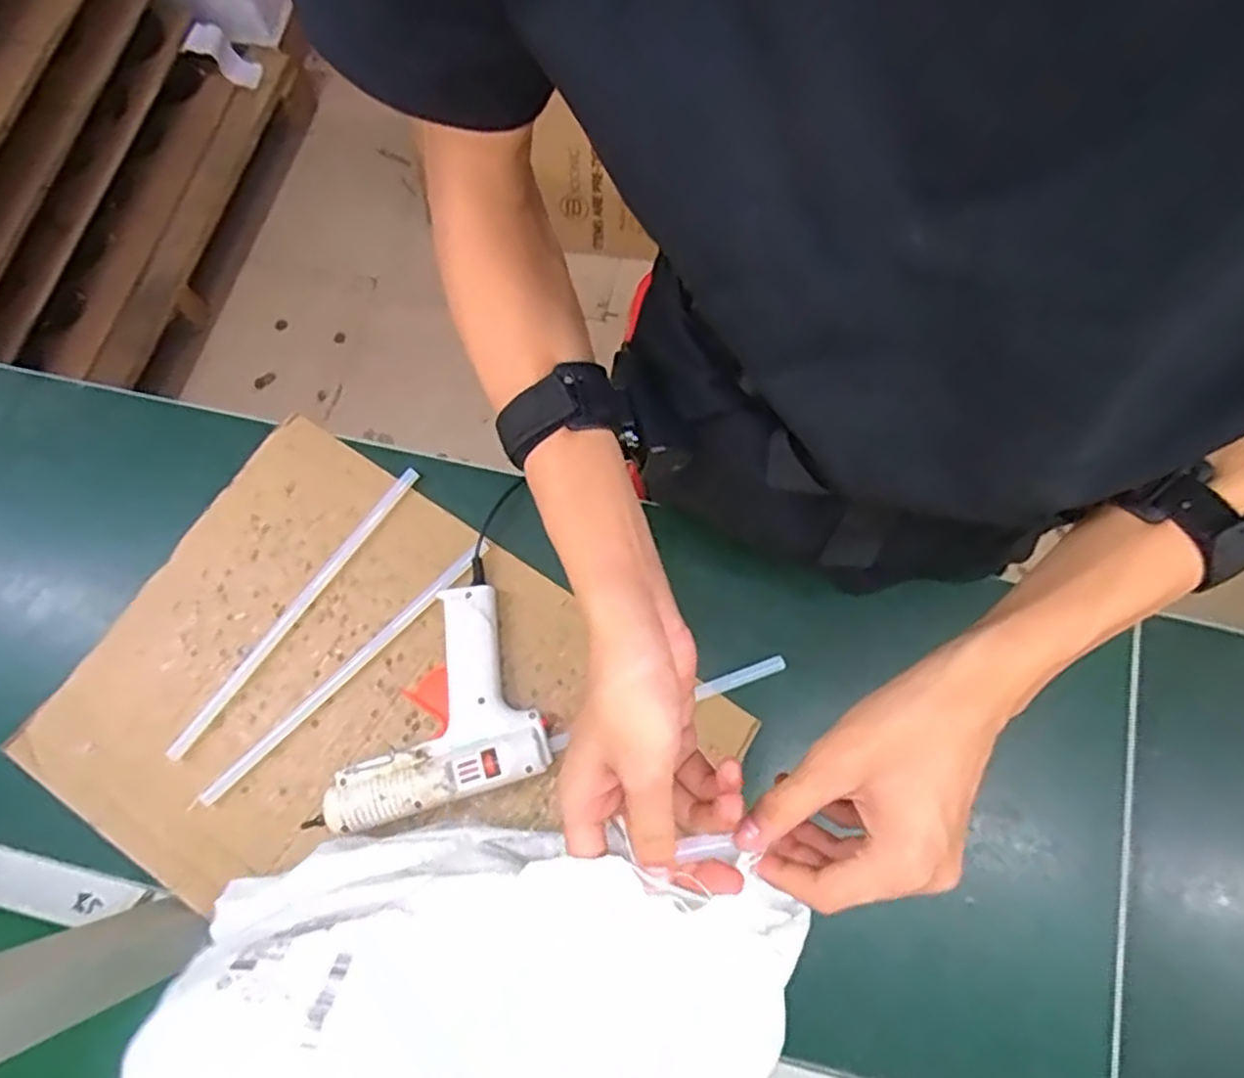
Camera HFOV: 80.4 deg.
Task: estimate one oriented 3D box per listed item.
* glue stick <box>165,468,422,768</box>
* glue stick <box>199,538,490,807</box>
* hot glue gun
[{"bbox_3d":[-0.277,0.057,0.631,0.014,0.013,0.299,35,78,9],"label":"glue stick"},{"bbox_3d":[-0.225,0.106,0.614,0.297,0.011,0.014,-44,79,-10],"label":"glue stick"},{"bbox_3d":[-0.161,0.125,0.591,0.177,0.041,0.166,-18,76,-4],"label":"hot glue gun"}]

